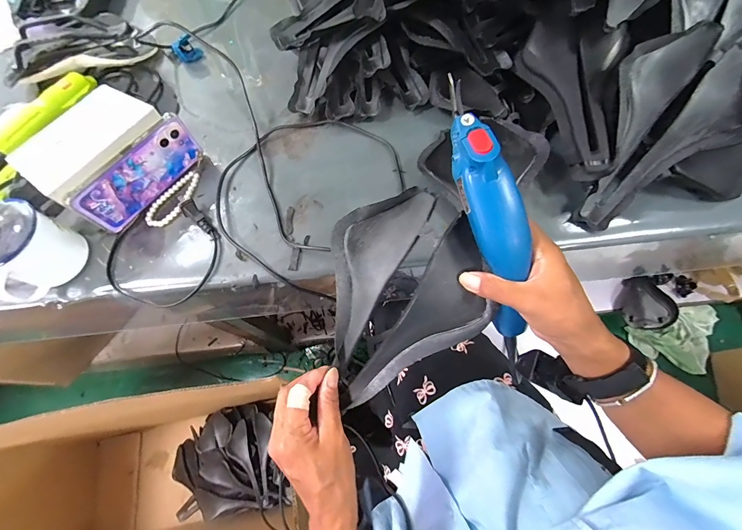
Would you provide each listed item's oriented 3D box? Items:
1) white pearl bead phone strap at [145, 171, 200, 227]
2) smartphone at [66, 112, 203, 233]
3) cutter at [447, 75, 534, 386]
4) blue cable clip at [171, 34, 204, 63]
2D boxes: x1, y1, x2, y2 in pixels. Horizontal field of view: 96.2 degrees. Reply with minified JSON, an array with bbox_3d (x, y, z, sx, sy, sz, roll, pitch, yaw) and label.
[{"bbox_3d":[-0.275,-0.092,0.469,0.045,0.007,0.095,29,73,13],"label":"white pearl bead phone strap"},{"bbox_3d":[-0.299,-0.119,0.440,0.016,0.072,0.163,32,74,14],"label":"smartphone"},{"bbox_3d":[0.113,-0.005,0.291,0.040,0.044,0.267,-23,111,-6],"label":"cutter"},{"bbox_3d":[-0.311,-0.365,0.565,0.040,0.040,0.010,-34,71,-10],"label":"blue cable clip"}]

